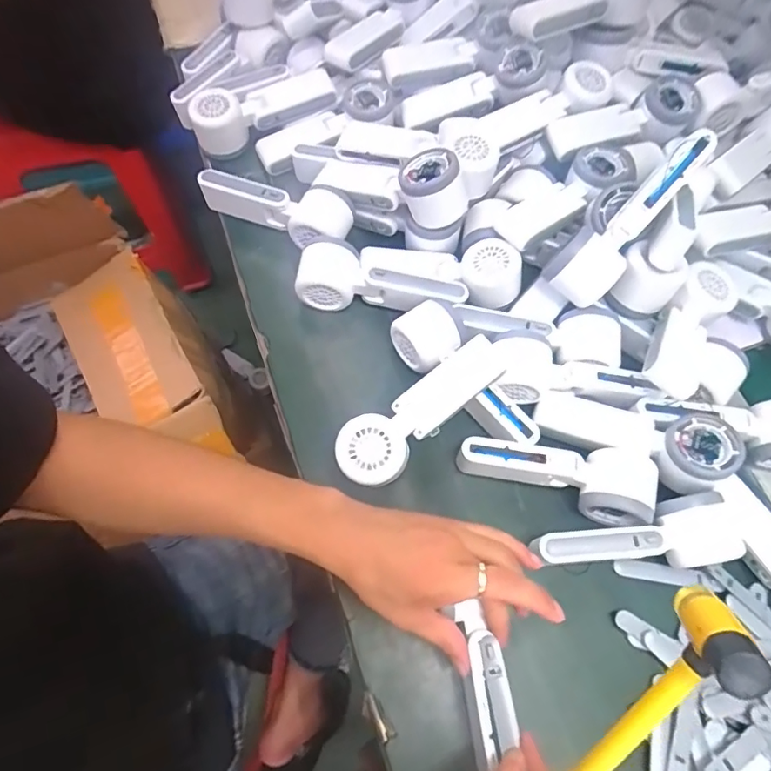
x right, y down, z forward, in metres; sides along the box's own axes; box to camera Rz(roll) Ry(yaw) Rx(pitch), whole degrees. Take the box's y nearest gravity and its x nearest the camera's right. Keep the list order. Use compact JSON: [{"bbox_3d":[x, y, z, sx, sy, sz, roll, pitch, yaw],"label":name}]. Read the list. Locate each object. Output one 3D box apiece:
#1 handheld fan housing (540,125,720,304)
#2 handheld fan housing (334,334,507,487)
[{"bbox_3d":[0.217,-0.150,0.462,0.046,0.060,0.163,45,112,13],"label":"handheld fan housing"},{"bbox_3d":[0.029,0.020,0.442,0.165,0.039,0.058,-39,75,-19],"label":"handheld fan housing"}]

